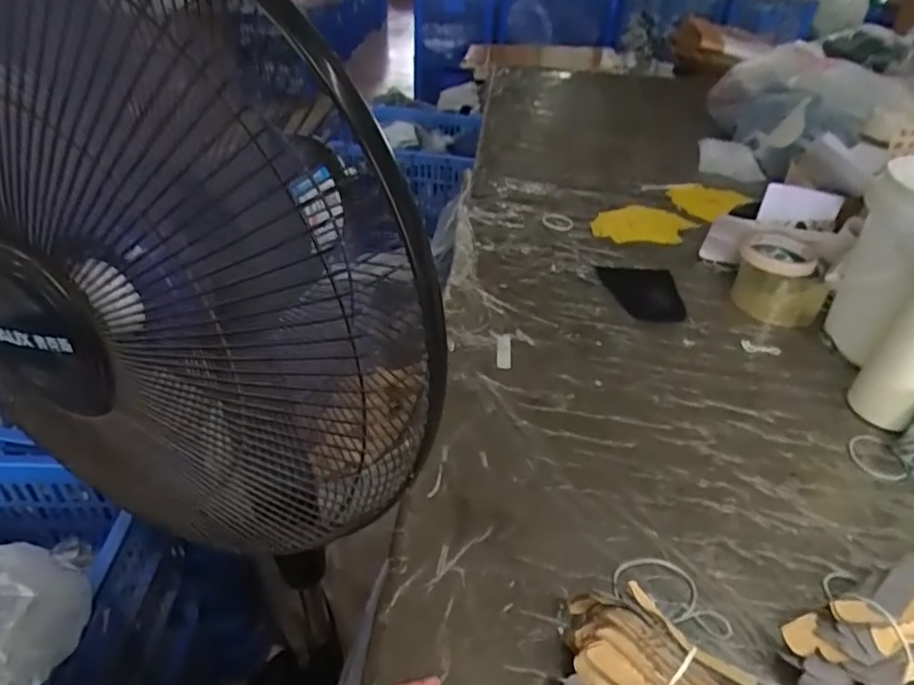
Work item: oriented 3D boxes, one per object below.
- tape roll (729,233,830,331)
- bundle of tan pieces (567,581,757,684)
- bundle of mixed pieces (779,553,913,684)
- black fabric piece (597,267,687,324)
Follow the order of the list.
[{"bbox_3d":[0.401,-0.080,0.765,0.087,0.071,0.102,0,36,-3],"label":"tape roll"},{"bbox_3d":[0.120,0.203,0.367,0.119,0.057,0.054,29,44,31],"label":"bundle of tan pieces"},{"bbox_3d":[0.280,0.197,0.397,0.141,0.050,0.063,-13,39,-20],"label":"bundle of mixed pieces"},{"bbox_3d":[0.237,-0.063,0.777,0.095,0.006,0.125,3,36,1],"label":"black fabric piece"}]

